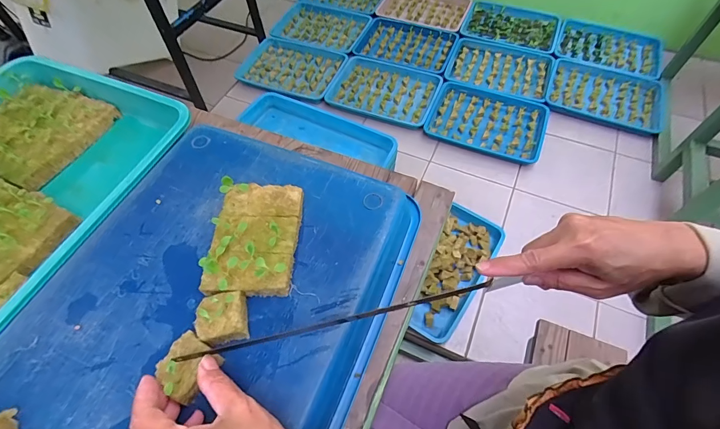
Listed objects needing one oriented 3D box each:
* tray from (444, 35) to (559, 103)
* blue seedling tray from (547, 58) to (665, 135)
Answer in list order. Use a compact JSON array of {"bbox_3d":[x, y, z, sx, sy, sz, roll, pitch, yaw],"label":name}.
[{"bbox_3d":[0.604,-0.635,1.563,0.416,0.034,0.325,17,61,11],"label":"tray"},{"bbox_3d":[0.977,-0.480,1.445,0.418,0.039,0.324,21,61,13],"label":"blue seedling tray"}]

